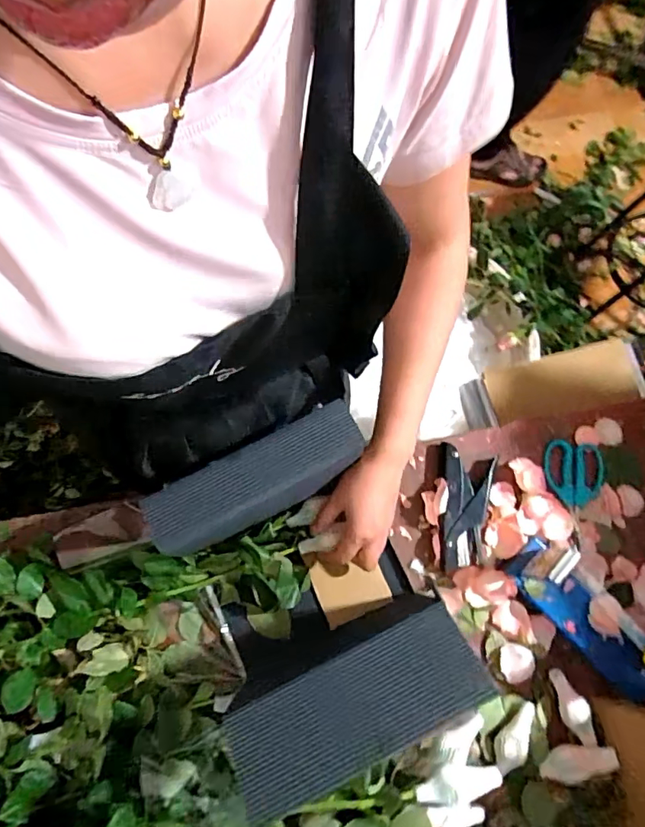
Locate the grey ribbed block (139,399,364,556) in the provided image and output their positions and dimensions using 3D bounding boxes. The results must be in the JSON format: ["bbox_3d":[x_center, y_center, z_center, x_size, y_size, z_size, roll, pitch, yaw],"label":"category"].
[{"bbox_3d":[-0.064,0.065,0.488,0.212,0.030,0.068,-27,78,-8],"label":"grey ribbed block"}]

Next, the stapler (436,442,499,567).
[{"bbox_3d":[0.183,0.119,0.652,0.071,0.025,0.151,6,76,0],"label":"stapler"}]

